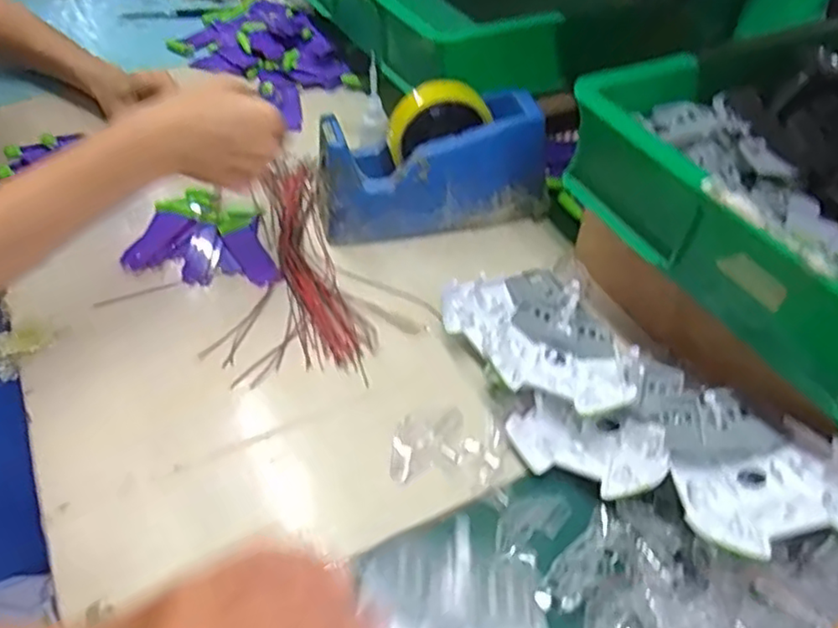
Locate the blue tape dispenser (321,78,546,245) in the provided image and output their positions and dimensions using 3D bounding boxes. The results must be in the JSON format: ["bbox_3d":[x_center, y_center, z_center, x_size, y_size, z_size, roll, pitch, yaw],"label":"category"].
[{"bbox_3d":[0.013,-0.134,0.579,0.197,0.106,0.070,-9,48,-11],"label":"blue tape dispenser"}]

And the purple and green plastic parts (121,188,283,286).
[{"bbox_3d":[-0.176,-0.067,0.576,0.125,0.012,0.100,8,47,6],"label":"purple and green plastic parts"}]

